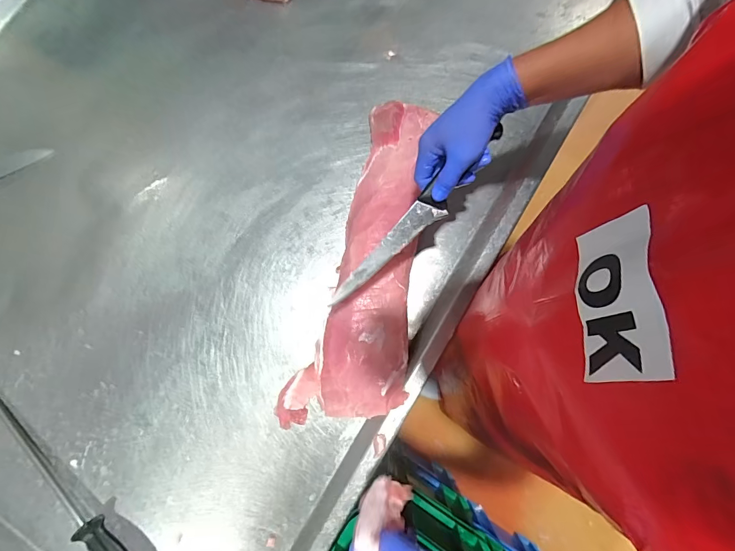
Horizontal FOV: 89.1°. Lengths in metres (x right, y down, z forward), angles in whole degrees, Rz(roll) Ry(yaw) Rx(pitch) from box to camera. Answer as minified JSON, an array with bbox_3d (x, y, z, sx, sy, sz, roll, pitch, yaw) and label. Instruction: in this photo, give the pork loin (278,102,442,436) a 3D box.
[{"bbox_3d":[0.022,-0.023,0.631,0.184,0.068,0.588,16,79,5],"label":"pork loin"}]

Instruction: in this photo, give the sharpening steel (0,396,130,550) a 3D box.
[{"bbox_3d":[-0.497,0.332,0.590,0.400,0.035,0.034,43,85,10],"label":"sharpening steel"}]

